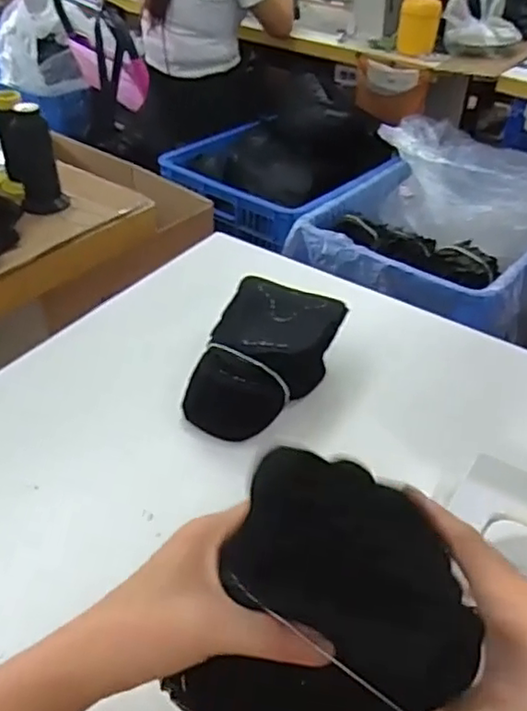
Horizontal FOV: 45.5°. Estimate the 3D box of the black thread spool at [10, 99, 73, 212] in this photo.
[{"bbox_3d":[-0.288,-0.248,0.791,0.064,0.124,0.058,-10,41,-15],"label":"black thread spool"}]

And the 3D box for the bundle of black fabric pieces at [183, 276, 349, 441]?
[{"bbox_3d":[-0.002,0.000,0.582,0.100,0.071,0.169,23,43,22],"label":"bundle of black fabric pieces"}]

